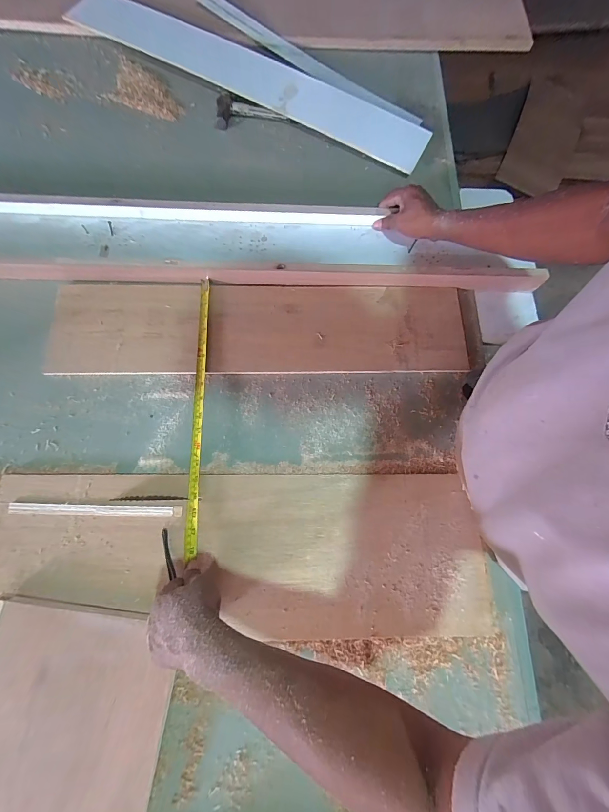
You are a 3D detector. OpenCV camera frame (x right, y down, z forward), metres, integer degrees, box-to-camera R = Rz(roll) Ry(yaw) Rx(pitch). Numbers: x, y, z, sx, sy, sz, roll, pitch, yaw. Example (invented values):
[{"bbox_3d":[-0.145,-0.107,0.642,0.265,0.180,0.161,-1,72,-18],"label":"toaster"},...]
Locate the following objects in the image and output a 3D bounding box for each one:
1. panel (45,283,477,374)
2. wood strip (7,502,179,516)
[{"bbox_3d":[-0.077,-0.143,0.545,0.712,0.018,0.173,0,75,-1],"label":"panel"},{"bbox_3d":[-0.314,0.156,0.459,0.252,0.004,0.016,1,75,0],"label":"wood strip"}]

